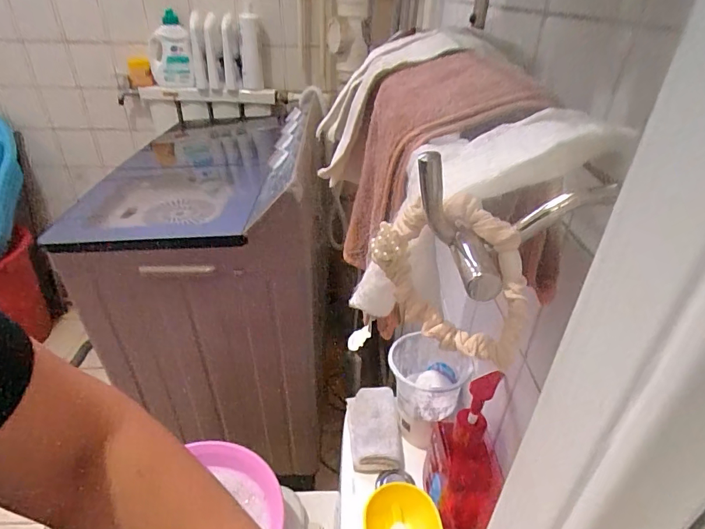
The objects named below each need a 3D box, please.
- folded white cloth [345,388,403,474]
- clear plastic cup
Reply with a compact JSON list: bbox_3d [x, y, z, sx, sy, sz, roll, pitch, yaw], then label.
[{"bbox_3d":[0.033,0.251,0.674,0.077,0.032,0.146,1,32,-3],"label":"folded white cloth"},{"bbox_3d":[0.109,0.190,0.645,0.111,0.130,0.104,2,32,-1],"label":"clear plastic cup"}]

